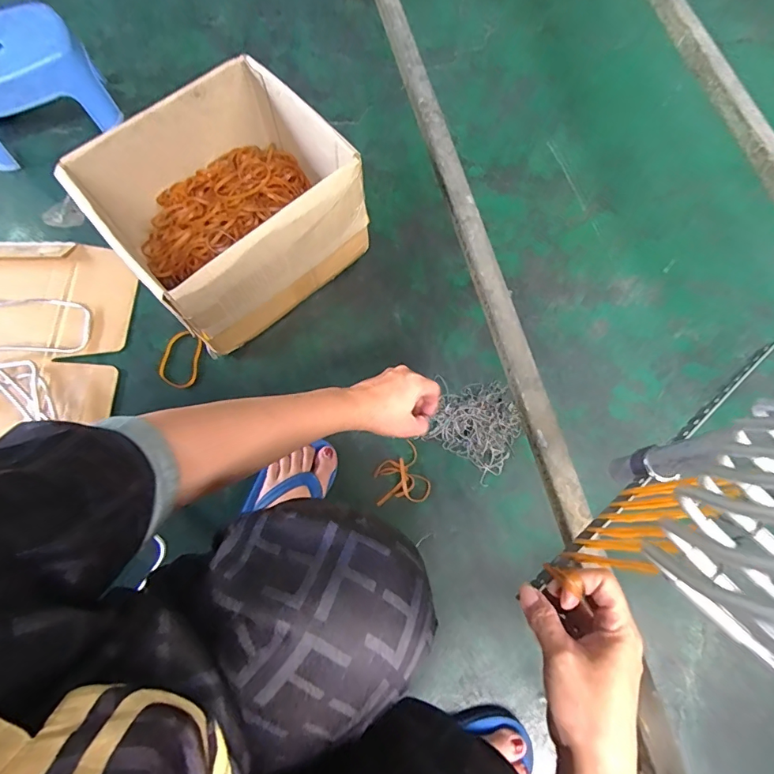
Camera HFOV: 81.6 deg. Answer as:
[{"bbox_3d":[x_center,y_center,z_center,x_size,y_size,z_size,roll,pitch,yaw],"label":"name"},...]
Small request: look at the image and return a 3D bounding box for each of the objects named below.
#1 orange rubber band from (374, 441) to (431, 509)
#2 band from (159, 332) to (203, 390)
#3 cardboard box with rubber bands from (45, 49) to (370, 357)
[{"bbox_3d":[0.020,0.124,0.648,0.075,0.013,0.084,-6,71,-2],"label":"orange rubber band"},{"bbox_3d":[-0.322,-0.044,0.703,0.062,0.007,0.089,7,79,6],"label":"band"},{"bbox_3d":[-0.228,-0.260,0.667,0.311,0.192,0.275,-41,76,-12],"label":"cardboard box with rubber bands"}]

